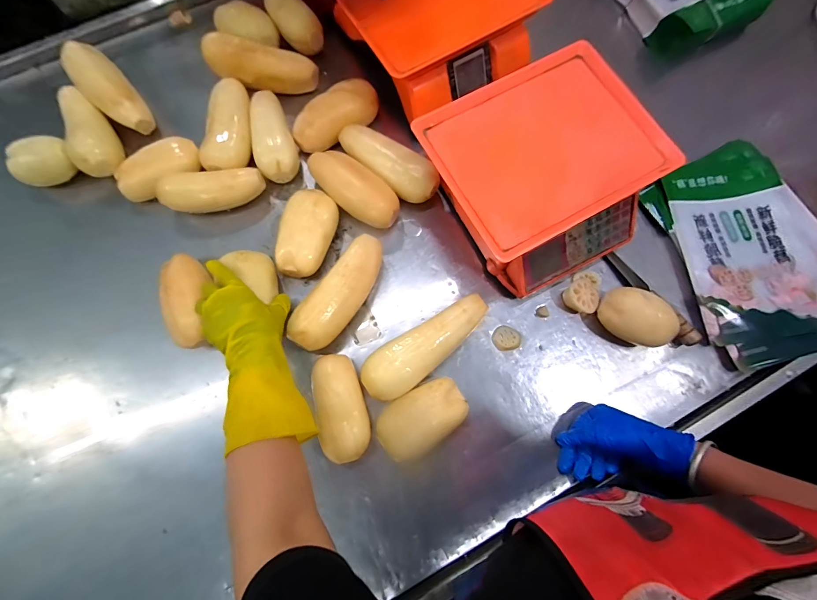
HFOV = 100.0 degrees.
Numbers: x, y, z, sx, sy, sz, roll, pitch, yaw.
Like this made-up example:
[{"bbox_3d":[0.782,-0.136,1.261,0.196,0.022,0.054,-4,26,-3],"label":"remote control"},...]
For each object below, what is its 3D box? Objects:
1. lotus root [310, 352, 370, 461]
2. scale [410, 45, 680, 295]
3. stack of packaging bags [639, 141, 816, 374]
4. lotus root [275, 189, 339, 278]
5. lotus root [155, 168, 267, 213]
[{"bbox_3d":[-0.093,0.148,0.482,0.067,0.057,0.143,-14,79,-5],"label":"lotus root"},{"bbox_3d":[0.194,-0.185,0.512,0.289,0.111,0.281,-28,80,-8],"label":"scale"},{"bbox_3d":[0.562,-0.087,0.557,0.259,0.034,0.354,-15,79,-6],"label":"stack of packaging bags"},{"bbox_3d":[-0.157,-0.101,0.538,0.076,0.059,0.136,16,78,1],"label":"lotus root"},{"bbox_3d":[-0.309,-0.169,0.557,0.158,0.069,0.064,-15,78,-5],"label":"lotus root"}]

